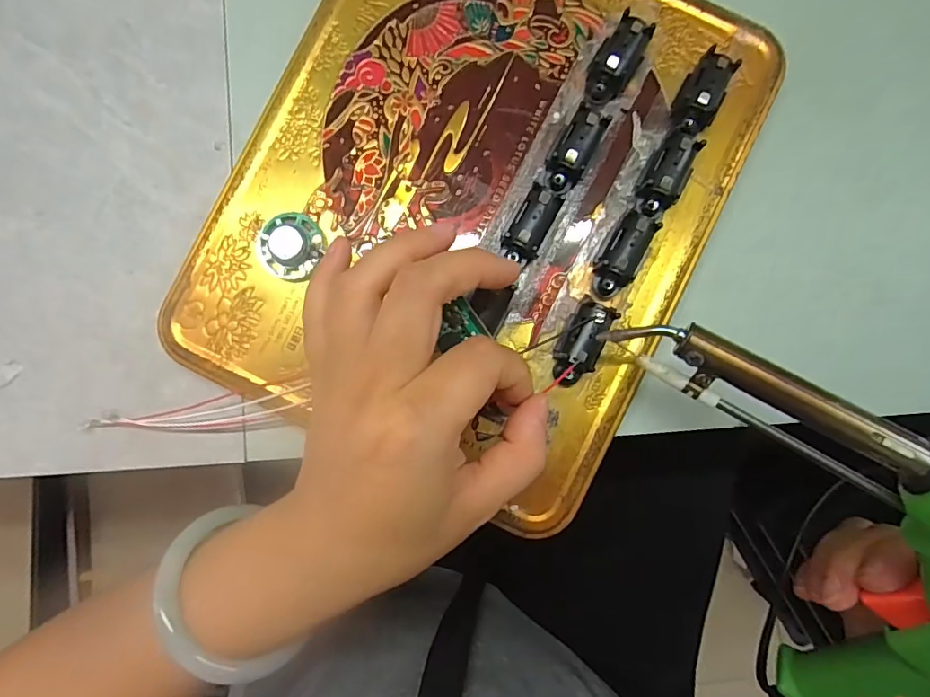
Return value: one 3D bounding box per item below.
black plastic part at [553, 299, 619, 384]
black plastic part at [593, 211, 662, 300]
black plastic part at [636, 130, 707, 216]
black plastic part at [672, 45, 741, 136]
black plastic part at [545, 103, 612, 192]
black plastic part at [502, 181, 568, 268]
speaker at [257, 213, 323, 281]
[{"bbox_3d":[0.047,-0.001,0.205,0.019,0.013,0.034,20,88,2],"label":"black plastic part"},{"bbox_3d":[0.064,-0.037,0.206,0.016,0.013,0.033,29,88,2],"label":"black plastic part"},{"bbox_3d":[0.083,-0.070,0.207,0.017,0.015,0.032,27,88,2],"label":"black plastic part"},{"bbox_3d":[0.097,-0.103,0.208,0.018,0.015,0.032,32,89,2],"label":"black plastic part"},{"bbox_3d":[0.044,-0.080,0.207,0.015,0.014,0.033,32,89,2],"label":"black plastic part"},{"bbox_3d":[0.028,-0.050,0.206,0.014,0.014,0.035,31,89,2],"label":"black plastic part"},{"bbox_3d":[-0.072,-0.042,0.210,0.024,0.009,0.027,24,88,2],"label":"speaker"}]

